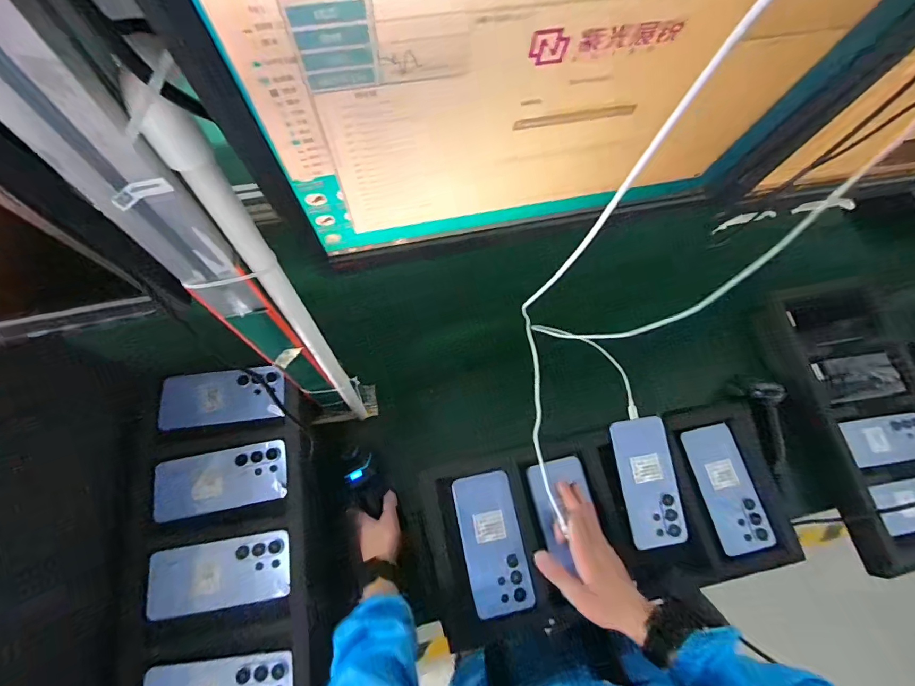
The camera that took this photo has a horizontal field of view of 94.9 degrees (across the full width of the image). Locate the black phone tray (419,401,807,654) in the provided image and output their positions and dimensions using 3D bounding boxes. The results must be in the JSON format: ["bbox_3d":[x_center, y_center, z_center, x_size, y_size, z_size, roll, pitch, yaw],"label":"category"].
[{"bbox_3d":[0.209,0.239,0.576,0.489,0.051,0.231,-10,69,-6],"label":"black phone tray"}]

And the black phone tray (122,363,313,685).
[{"bbox_3d":[-0.295,0.260,0.557,0.233,0.052,0.469,-7,69,-4],"label":"black phone tray"}]

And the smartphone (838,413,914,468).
[{"bbox_3d":[0.724,0.162,0.705,0.147,0.013,0.074,-7,69,-4],"label":"smartphone"}]

